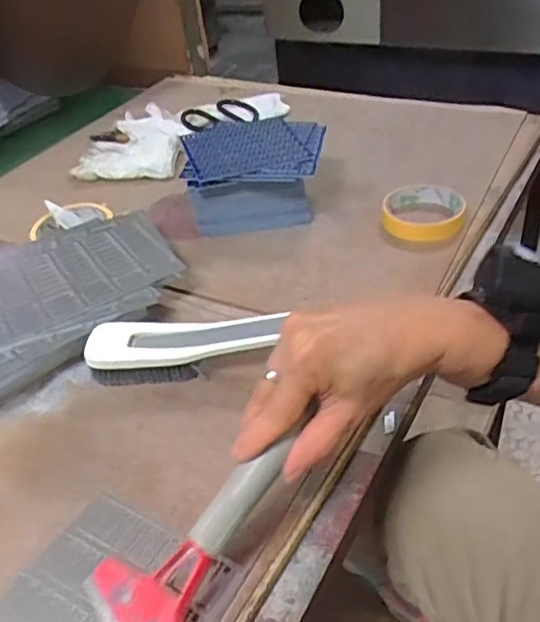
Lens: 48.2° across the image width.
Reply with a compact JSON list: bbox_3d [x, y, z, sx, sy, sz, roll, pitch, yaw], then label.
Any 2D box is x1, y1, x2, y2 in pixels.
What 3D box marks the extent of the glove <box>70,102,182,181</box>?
[{"bbox_3d":[-0.199,-0.241,0.868,0.146,0.028,0.215,-7,39,-1],"label":"glove"}]

